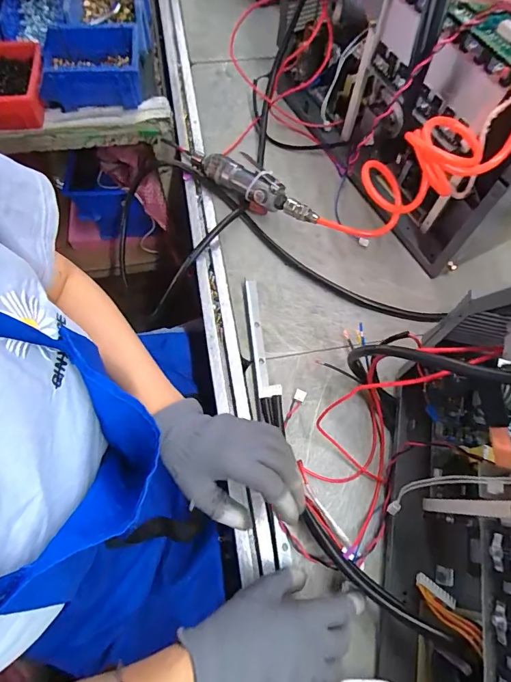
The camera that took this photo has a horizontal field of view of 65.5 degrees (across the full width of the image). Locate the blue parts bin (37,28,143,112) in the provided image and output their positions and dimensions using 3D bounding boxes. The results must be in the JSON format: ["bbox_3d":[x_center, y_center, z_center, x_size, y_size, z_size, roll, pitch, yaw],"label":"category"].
[{"bbox_3d":[-0.267,-0.439,0.640,0.159,0.067,0.108,-4,68,-4],"label":"blue parts bin"}]

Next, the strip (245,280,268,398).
[{"bbox_3d":[0.001,-0.010,0.534,0.015,0.009,0.162,-6,68,-4],"label":"strip"}]

